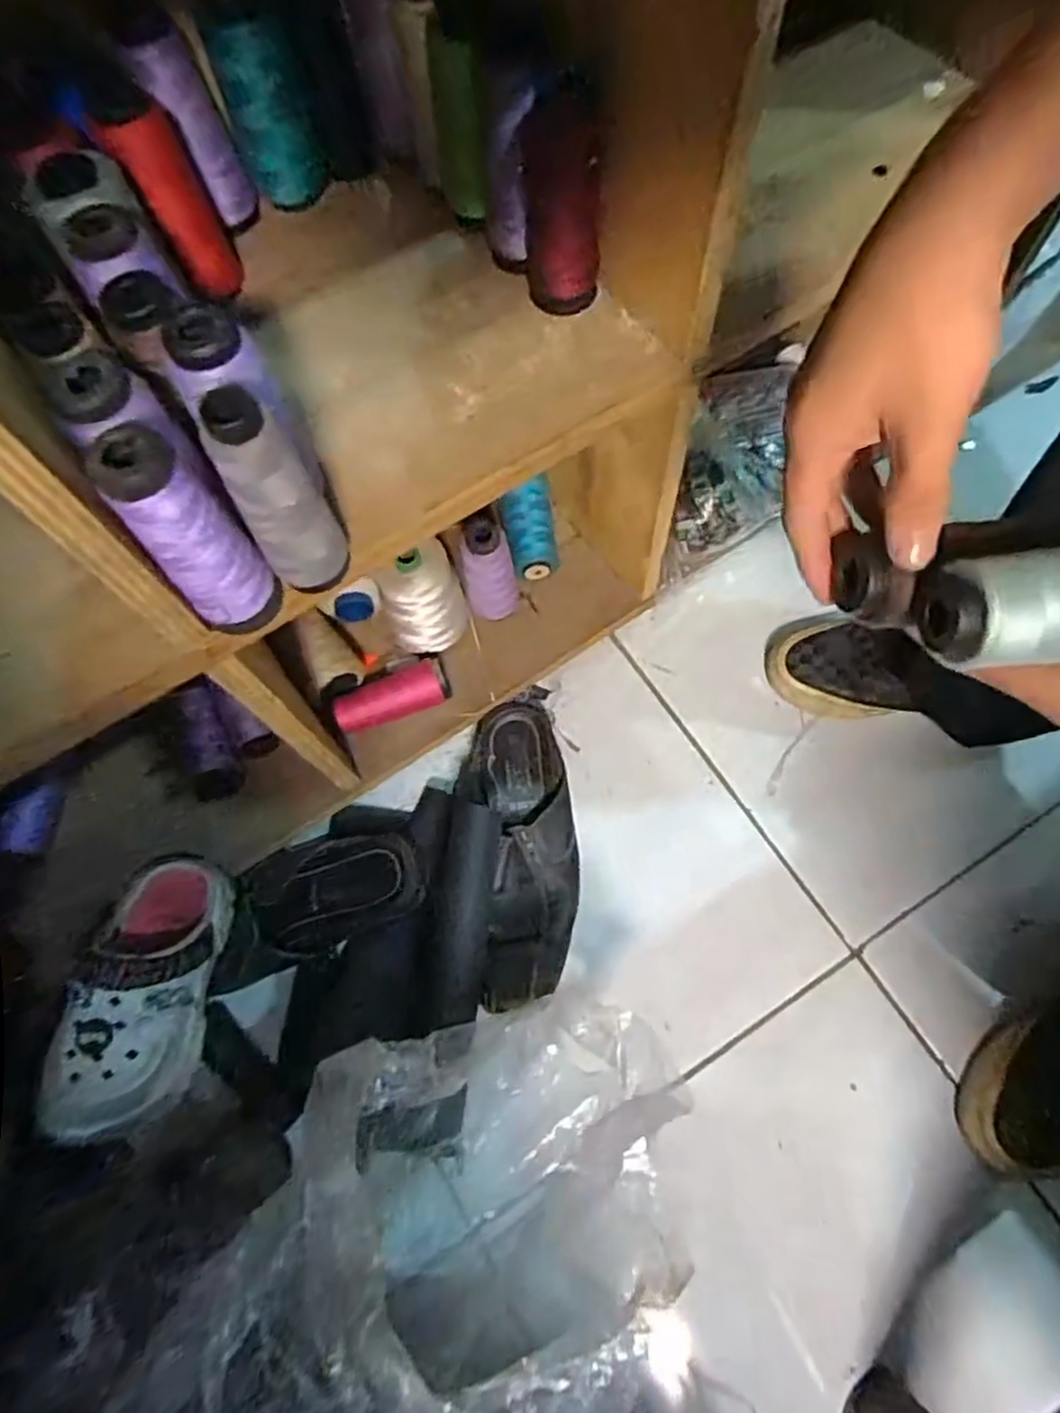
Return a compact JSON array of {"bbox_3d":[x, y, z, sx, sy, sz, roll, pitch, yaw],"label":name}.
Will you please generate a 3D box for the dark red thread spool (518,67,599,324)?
[{"bbox_3d":[0.017,-0.290,0.414,0.042,0.119,0.043,0,68,2],"label":"dark red thread spool"}]

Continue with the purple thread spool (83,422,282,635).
[{"bbox_3d":[-0.158,-0.081,0.336,0.041,0.113,0.040,-32,71,-10],"label":"purple thread spool"}]

